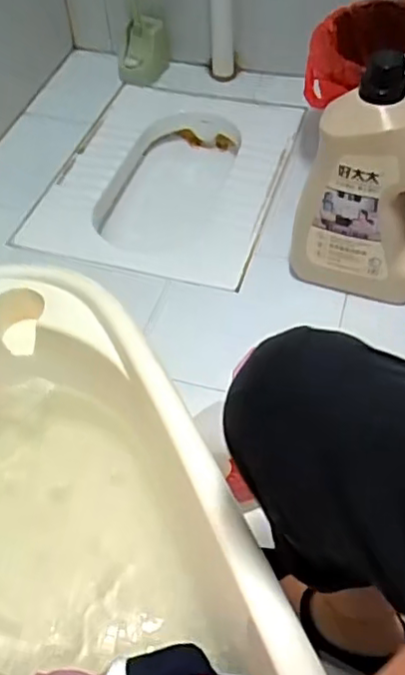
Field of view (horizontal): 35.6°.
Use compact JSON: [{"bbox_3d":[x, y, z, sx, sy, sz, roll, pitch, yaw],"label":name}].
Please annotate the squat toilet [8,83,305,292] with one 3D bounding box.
[{"bbox_3d":[-0.057,-0.282,1.356,0.462,0.207,0.546,6,51,9],"label":"squat toilet"}]

